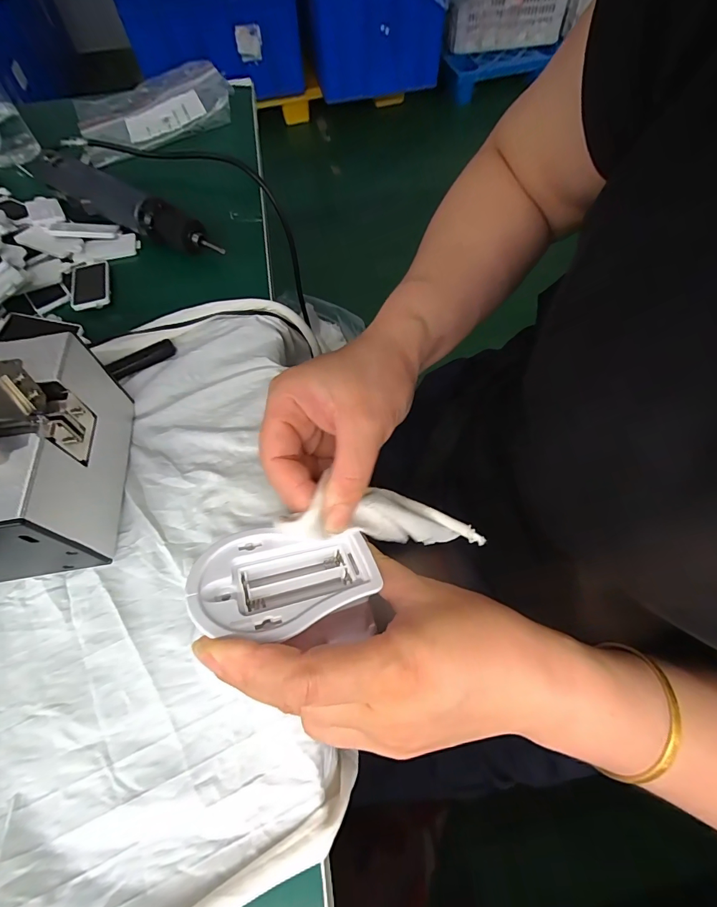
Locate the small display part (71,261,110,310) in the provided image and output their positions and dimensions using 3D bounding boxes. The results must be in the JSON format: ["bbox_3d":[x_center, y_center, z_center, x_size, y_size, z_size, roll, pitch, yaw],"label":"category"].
[{"bbox_3d":[-0.254,-0.159,0.384,0.035,0.009,0.065,-16,55,-11],"label":"small display part"}]

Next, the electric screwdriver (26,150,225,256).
[{"bbox_3d":[-0.242,-0.254,0.416,0.258,0.033,0.041,29,67,16],"label":"electric screwdriver"}]

